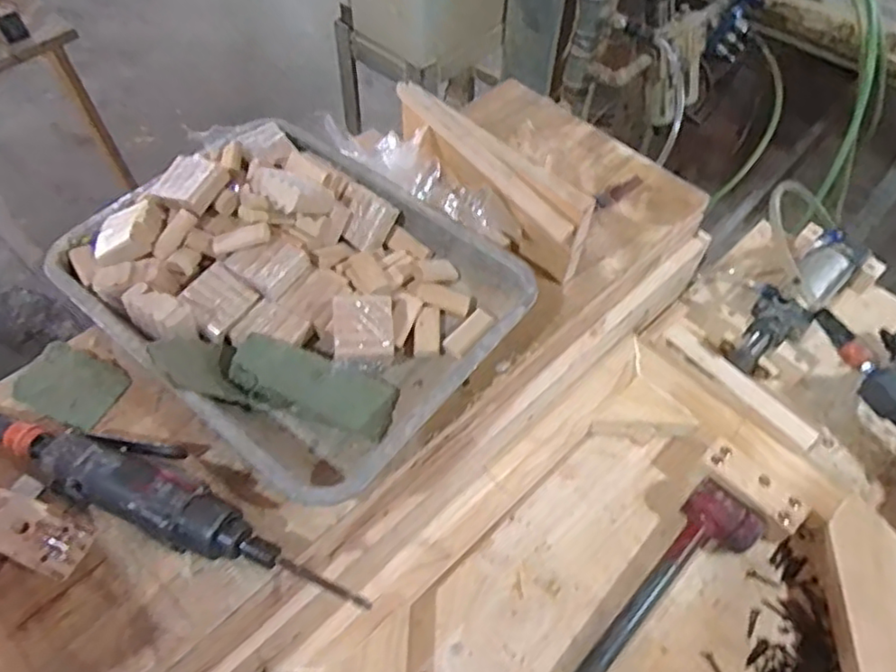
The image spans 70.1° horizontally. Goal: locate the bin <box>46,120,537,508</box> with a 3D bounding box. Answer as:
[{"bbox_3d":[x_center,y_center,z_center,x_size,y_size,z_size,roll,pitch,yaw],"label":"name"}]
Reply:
[{"bbox_3d":[-0.149,-0.052,0.592,0.388,0.076,0.279,34,61,20],"label":"bin"}]

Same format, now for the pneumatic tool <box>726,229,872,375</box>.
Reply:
[{"bbox_3d":[0.420,-0.040,0.776,0.233,0.076,0.062,-37,64,-23],"label":"pneumatic tool"}]

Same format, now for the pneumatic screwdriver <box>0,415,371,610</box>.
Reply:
[{"bbox_3d":[-0.220,0.118,0.491,0.357,0.046,0.070,19,57,11],"label":"pneumatic screwdriver"}]

